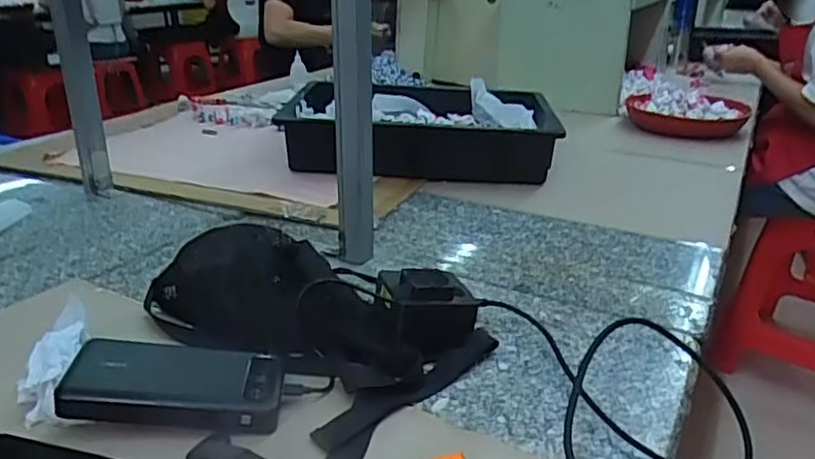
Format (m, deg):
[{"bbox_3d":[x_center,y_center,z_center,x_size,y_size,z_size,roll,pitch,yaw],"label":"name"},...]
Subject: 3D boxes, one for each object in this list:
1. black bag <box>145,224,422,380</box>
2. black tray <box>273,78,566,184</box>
[{"bbox_3d":[-0.112,0.061,0.609,0.290,0.069,0.121,9,24,21],"label":"black bag"},{"bbox_3d":[0.022,-0.176,1.151,0.437,0.115,0.351,-1,22,-2],"label":"black tray"}]

